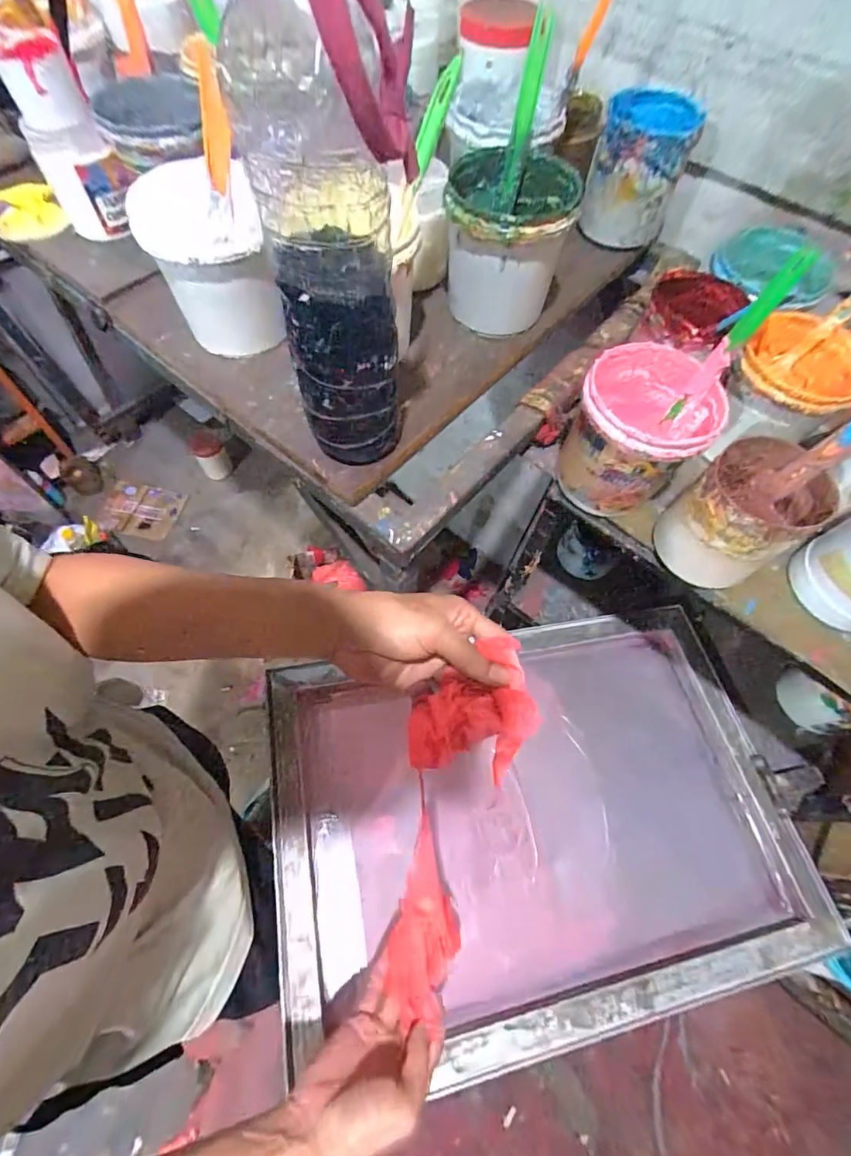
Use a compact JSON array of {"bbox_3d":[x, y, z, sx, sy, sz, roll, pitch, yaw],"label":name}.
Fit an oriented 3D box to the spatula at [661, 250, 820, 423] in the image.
[{"bbox_3d":[0.277,-0.209,0.428,0.014,0.155,0.018,-23,63,-45],"label":"spatula"}]

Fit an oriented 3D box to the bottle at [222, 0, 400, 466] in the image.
[{"bbox_3d":[-0.056,-0.198,0.318,0.087,0.290,0.070,-9,64,-7],"label":"bottle"}]

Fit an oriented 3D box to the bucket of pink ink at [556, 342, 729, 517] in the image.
[{"bbox_3d":[0.214,-0.148,0.488,0.117,0.122,0.129,30,66,12],"label":"bucket of pink ink"}]

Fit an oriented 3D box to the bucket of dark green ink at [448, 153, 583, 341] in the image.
[{"bbox_3d":[0.083,-0.349,0.502,0.119,0.118,0.126,-1,64,-3],"label":"bucket of dark green ink"}]

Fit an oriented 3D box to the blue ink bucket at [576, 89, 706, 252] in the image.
[{"bbox_3d":[0.253,-0.485,0.573,0.103,0.124,0.095,1,64,-2],"label":"blue ink bucket"}]

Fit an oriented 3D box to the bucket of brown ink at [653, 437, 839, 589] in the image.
[{"bbox_3d":[0.304,-0.058,0.458,0.114,0.111,0.102,-40,71,-19],"label":"bucket of brown ink"}]

